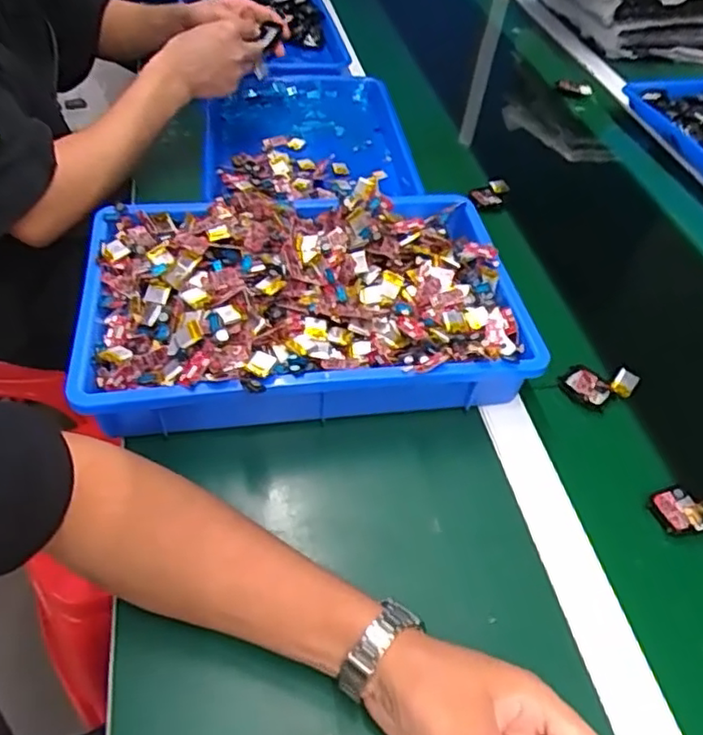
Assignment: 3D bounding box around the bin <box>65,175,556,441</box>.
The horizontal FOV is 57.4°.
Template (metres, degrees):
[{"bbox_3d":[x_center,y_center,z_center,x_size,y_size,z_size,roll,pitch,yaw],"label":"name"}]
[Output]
[{"bbox_3d":[-0.041,-0.061,0.568,0.369,0.083,0.241,-4,48,-10],"label":"bin"}]

